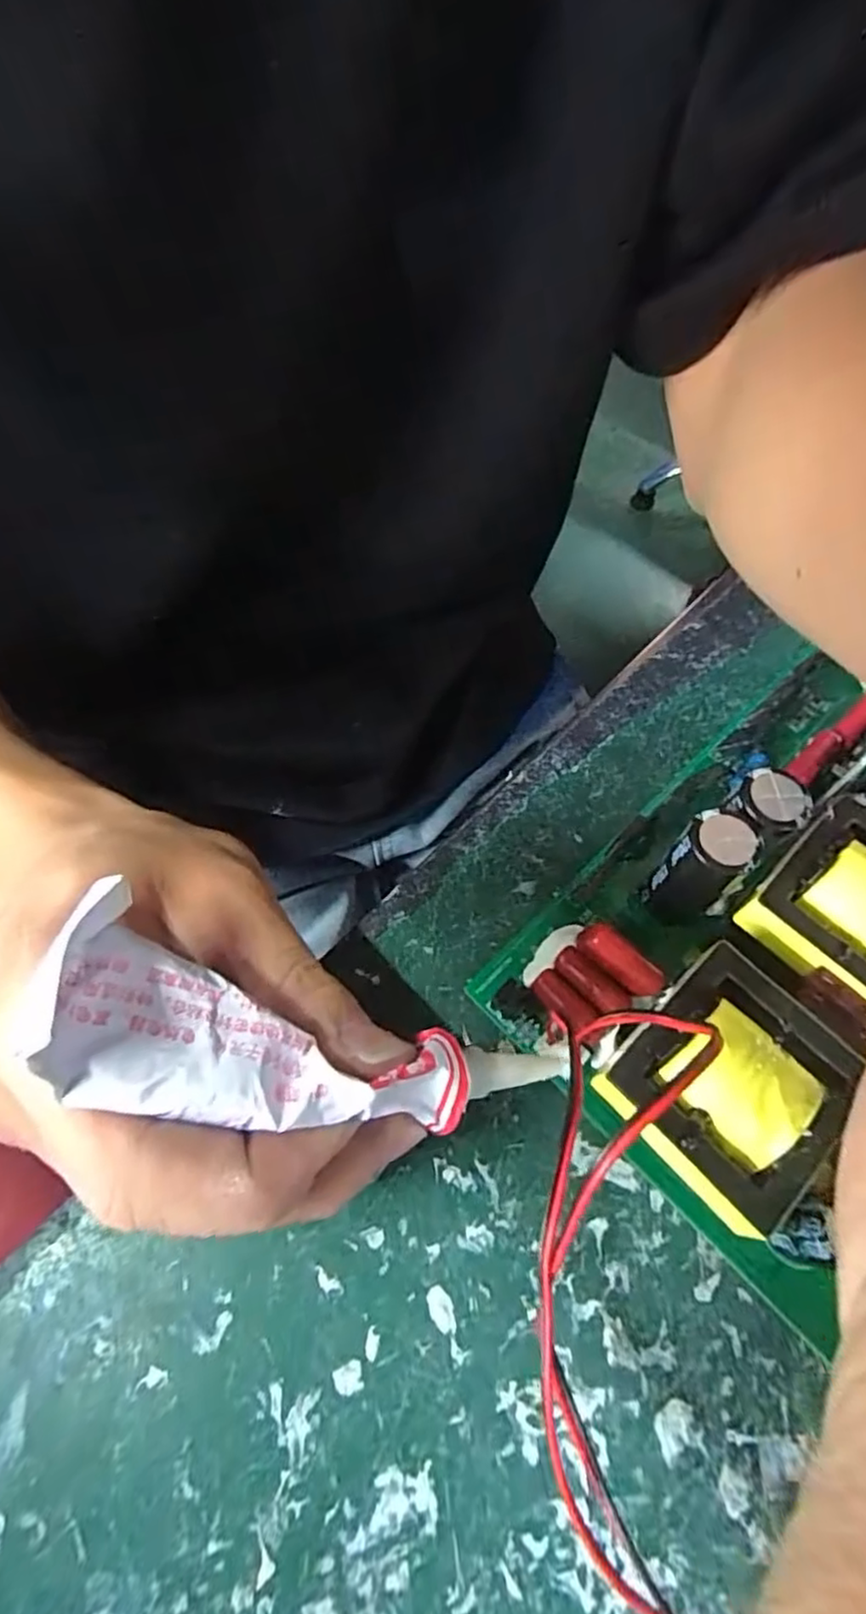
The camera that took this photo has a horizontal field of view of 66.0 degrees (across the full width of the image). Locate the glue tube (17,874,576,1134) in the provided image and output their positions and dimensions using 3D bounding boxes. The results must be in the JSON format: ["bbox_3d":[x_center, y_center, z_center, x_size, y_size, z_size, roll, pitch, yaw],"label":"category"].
[{"bbox_3d":[-0.017,0.049,0.138,0.114,0.020,0.033,20,59,-24],"label":"glue tube"}]

